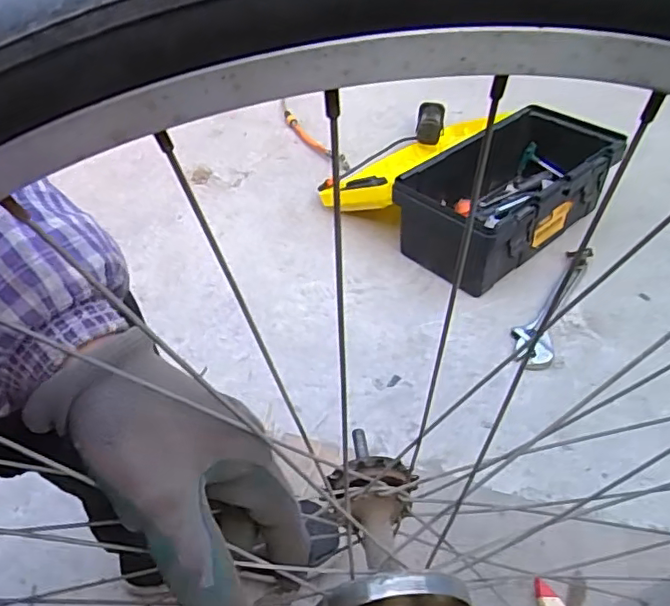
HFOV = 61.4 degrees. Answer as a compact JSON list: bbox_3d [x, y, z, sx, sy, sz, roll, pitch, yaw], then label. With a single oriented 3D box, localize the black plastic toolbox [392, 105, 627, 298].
[{"bbox_3d":[0.339,-0.215,1.117,0.256,0.178,0.462,37,56,26],"label":"black plastic toolbox"}]

